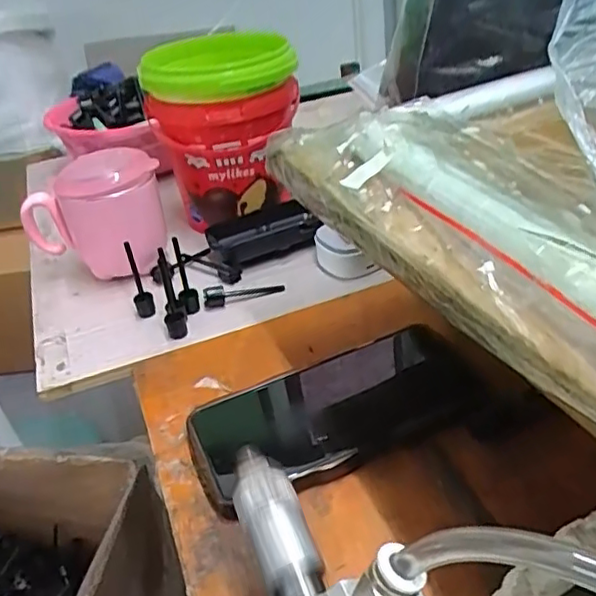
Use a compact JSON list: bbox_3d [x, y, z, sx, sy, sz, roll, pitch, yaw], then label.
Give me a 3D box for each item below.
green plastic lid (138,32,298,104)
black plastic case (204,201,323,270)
[{"bbox_3d":[-0.070,-0.200,0.522,0.127,0.033,0.111,-16,35,-13],"label":"green plastic lid"},{"bbox_3d":[-0.027,-0.056,0.544,0.099,0.025,0.053,-20,36,-19],"label":"black plastic case"}]

